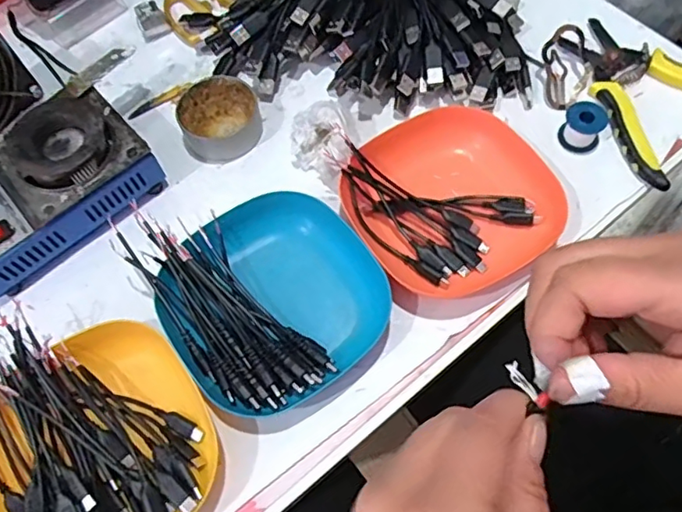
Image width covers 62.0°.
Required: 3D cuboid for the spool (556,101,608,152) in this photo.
[{"bbox_3d":[0.185,-0.099,0.433,0.030,0.028,0.027,26,69,14],"label":"spool"}]

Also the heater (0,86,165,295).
[{"bbox_3d":[-0.221,-0.055,0.415,0.151,0.051,0.101,-37,69,-13],"label":"heater"}]

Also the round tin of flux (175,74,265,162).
[{"bbox_3d":[-0.096,-0.112,0.459,0.064,0.027,0.060,-1,66,2],"label":"round tin of flux"}]

